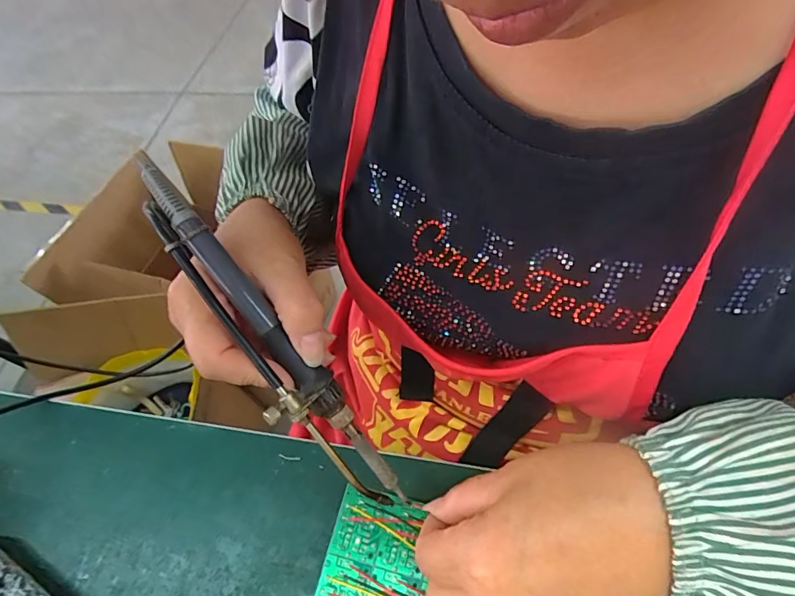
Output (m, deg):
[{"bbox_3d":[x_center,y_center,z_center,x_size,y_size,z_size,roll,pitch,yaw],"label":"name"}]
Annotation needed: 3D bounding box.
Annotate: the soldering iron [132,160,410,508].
[{"bbox_3d":[-0.064,0.025,0.216,0.032,0.018,0.208,-38,98,-20],"label":"soldering iron"}]

